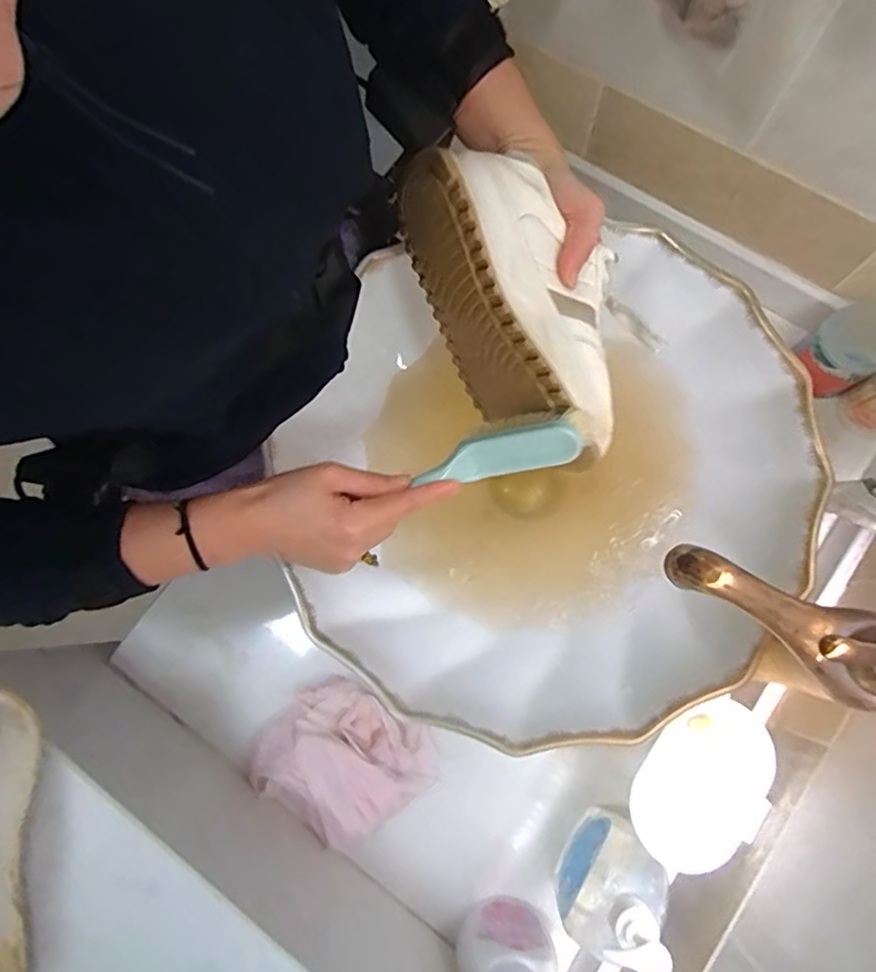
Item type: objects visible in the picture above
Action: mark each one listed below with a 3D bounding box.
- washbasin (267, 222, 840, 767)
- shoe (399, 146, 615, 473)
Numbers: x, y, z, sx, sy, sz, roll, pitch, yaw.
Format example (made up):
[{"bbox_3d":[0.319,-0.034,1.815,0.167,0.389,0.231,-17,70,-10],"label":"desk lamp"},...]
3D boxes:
[{"bbox_3d":[0.091,-0.002,0.543,0.425,0.123,0.404,0,78,1],"label":"washbasin"},{"bbox_3d":[0.062,-0.136,0.464,0.119,0.102,0.231,-30,99,-31],"label":"shoe"}]

